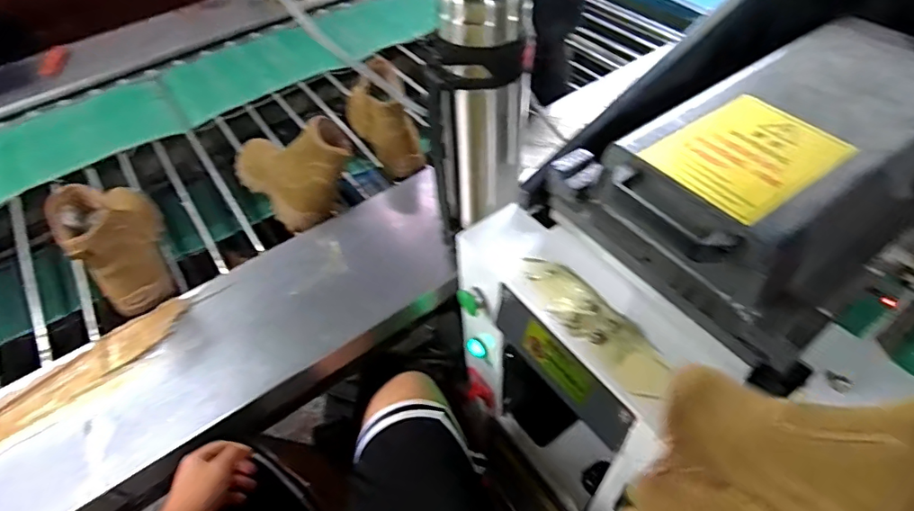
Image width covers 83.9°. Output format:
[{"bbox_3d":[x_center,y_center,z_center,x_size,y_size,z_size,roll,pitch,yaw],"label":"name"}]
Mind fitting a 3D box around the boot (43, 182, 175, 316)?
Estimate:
[{"bbox_3d":[-0.570,-0.043,0.839,0.097,0.169,0.267,-26,54,-15],"label":"boot"}]

